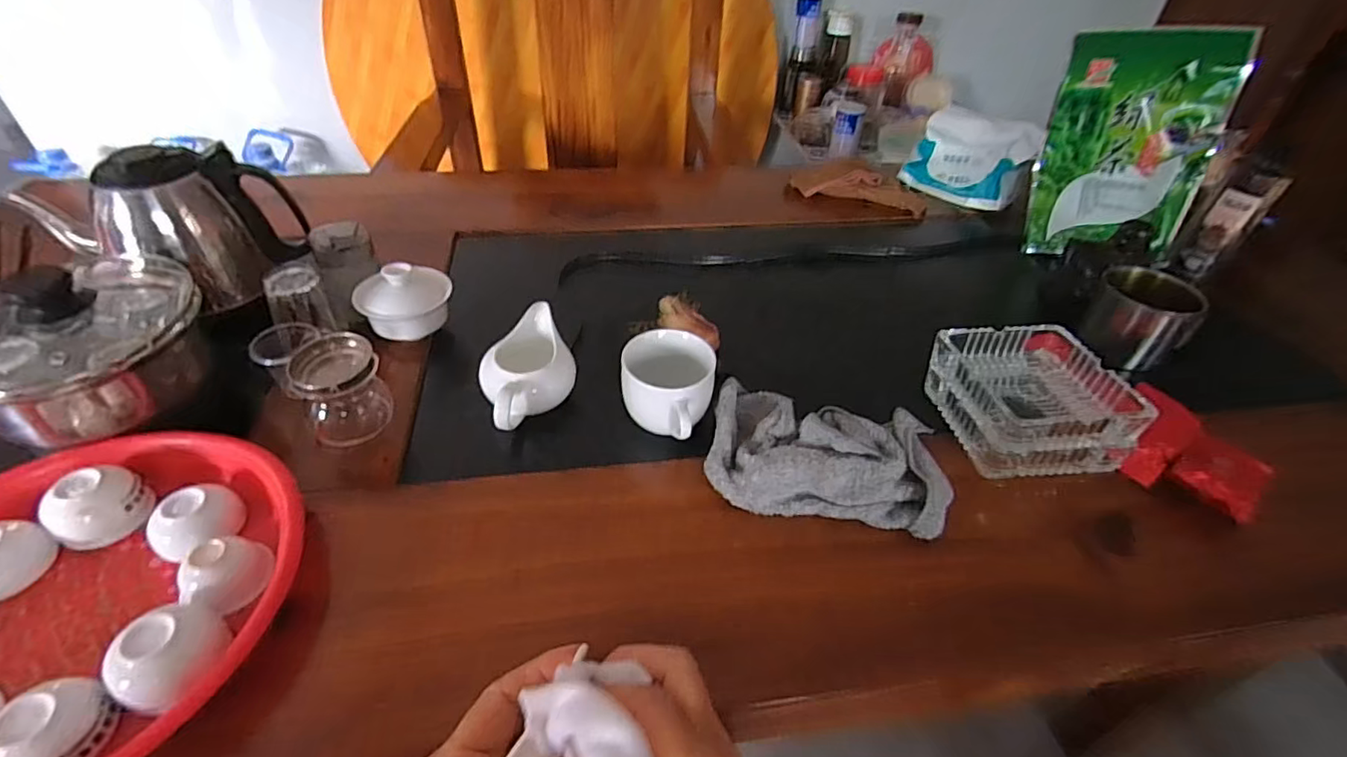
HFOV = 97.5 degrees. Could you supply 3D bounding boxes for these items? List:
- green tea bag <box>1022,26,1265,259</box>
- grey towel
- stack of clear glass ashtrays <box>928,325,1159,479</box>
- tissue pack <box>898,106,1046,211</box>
[{"bbox_3d":[0.539,-0.271,0.696,0.178,0.245,0.053,8,25,19],"label":"green tea bag"},{"bbox_3d":[0.117,0.057,0.460,0.171,0.055,0.108,9,42,6],"label":"grey towel"},{"bbox_3d":[0.290,0.016,0.492,0.118,0.065,0.119,-4,42,-8],"label":"stack of clear glass ashtrays"},{"bbox_3d":[0.421,-0.315,0.845,0.158,0.106,0.055,35,50,30],"label":"tissue pack"}]

